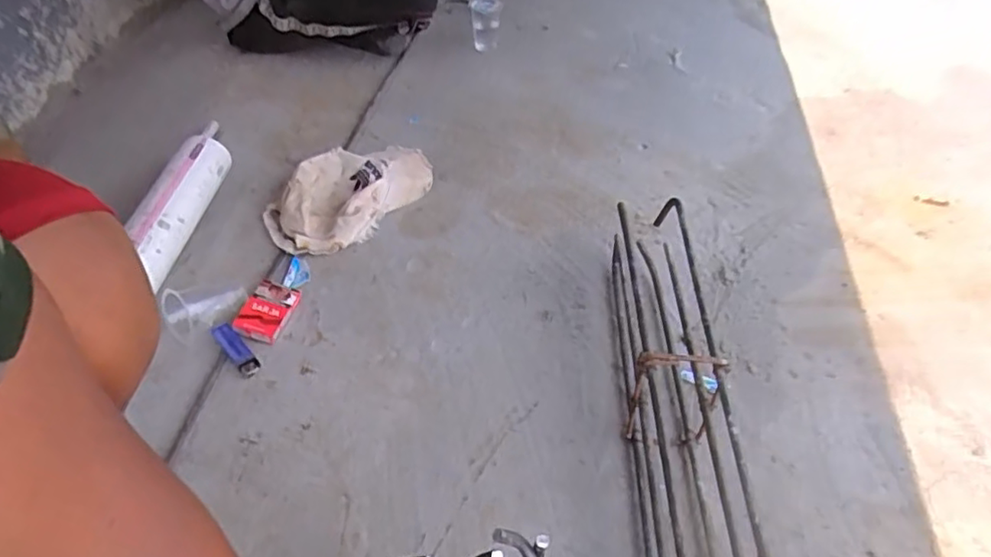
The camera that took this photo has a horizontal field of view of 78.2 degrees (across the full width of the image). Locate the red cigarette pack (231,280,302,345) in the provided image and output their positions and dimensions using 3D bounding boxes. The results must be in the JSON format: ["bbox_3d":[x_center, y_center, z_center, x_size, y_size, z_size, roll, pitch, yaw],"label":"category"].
[{"bbox_3d":[-0.296,0.044,0.794,0.057,0.024,0.085,11,47,9],"label":"red cigarette pack"}]

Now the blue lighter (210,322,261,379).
[{"bbox_3d":[-0.319,0.087,0.750,0.023,0.009,0.085,-36,69,-30],"label":"blue lighter"}]

